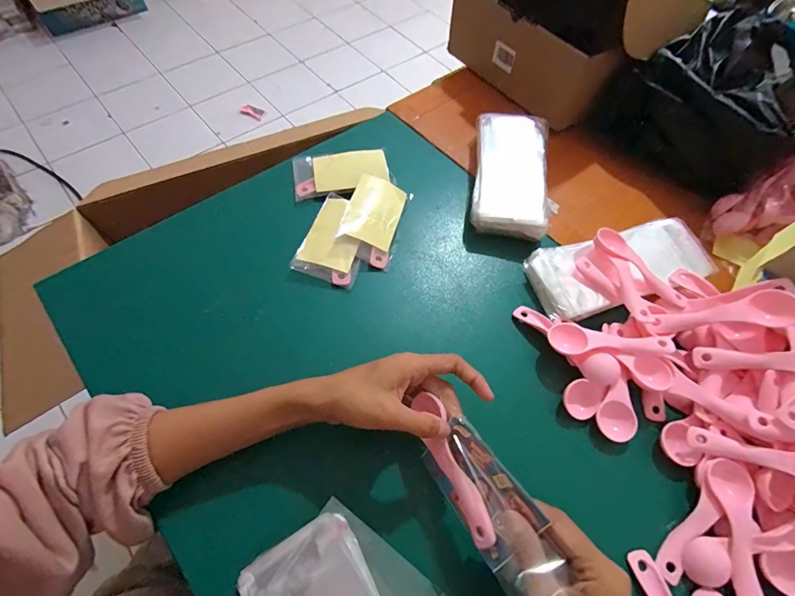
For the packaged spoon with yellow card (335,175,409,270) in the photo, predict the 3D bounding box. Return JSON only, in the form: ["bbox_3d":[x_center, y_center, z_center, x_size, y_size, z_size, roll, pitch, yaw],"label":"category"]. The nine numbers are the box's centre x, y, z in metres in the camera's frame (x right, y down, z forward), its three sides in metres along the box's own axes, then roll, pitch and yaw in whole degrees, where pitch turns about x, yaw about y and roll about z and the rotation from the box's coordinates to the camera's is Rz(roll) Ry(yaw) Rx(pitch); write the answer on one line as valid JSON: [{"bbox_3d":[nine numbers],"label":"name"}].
[{"bbox_3d":[-0.028,-0.093,0.440,0.066,0.011,0.110,21,70,-10],"label":"packaged spoon with yellow card"}]

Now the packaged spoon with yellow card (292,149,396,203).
[{"bbox_3d":[-0.073,-0.163,0.479,0.121,0.018,0.065,-12,62,-10],"label":"packaged spoon with yellow card"}]

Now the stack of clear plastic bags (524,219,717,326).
[{"bbox_3d":[0.246,-0.034,0.425,0.196,0.036,0.086,-14,62,-10],"label":"stack of clear plastic bags"}]

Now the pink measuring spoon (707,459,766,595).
[{"bbox_3d":[0.277,0.193,0.305,0.034,0.019,0.111,9,61,2],"label":"pink measuring spoon"}]

